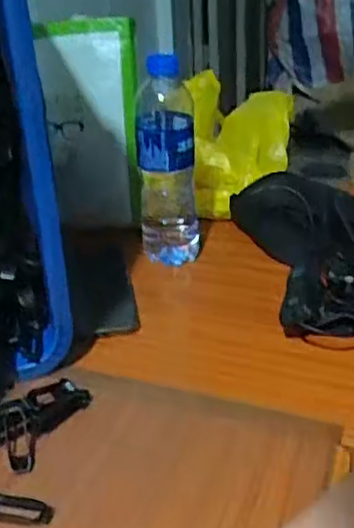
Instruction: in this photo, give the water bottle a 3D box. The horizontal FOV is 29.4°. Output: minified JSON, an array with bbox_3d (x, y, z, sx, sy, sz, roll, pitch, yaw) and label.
[{"bbox_3d":[-0.010,-0.105,0.730,0.062,0.224,0.068,-2,30,-1],"label":"water bottle"}]

